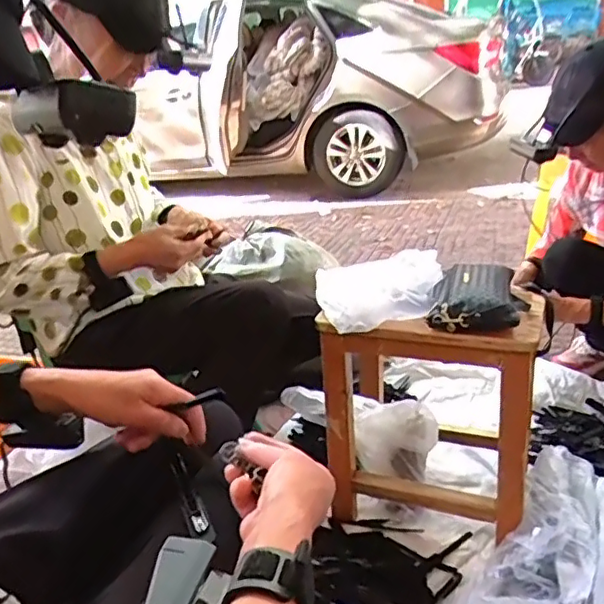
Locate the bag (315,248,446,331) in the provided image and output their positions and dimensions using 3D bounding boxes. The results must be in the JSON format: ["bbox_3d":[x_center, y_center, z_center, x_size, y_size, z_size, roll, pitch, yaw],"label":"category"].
[{"bbox_3d":[0.126,-0.025,0.955,0.193,0.067,0.161,-9,24,-9],"label":"bag"}]

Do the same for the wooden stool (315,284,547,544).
[{"bbox_3d":[0.217,0.176,0.991,0.316,0.370,0.199,6,26,23],"label":"wooden stool"}]

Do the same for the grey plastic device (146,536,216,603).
[{"bbox_3d":[-0.071,0.154,0.323,0.027,0.009,0.064,1,25,14],"label":"grey plastic device"}]

